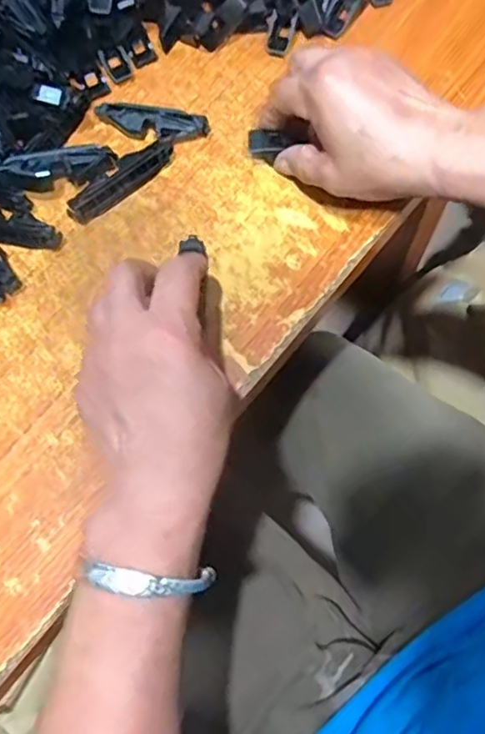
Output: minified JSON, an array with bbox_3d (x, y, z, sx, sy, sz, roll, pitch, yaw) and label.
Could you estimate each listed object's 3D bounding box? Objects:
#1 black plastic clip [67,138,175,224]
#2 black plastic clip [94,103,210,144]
[{"bbox_3d":[-0.082,-0.127,0.394,0.081,0.011,0.019,-38,74,-7],"label":"black plastic clip"},{"bbox_3d":[-0.064,-0.169,0.402,0.079,0.015,0.016,9,74,7],"label":"black plastic clip"}]

